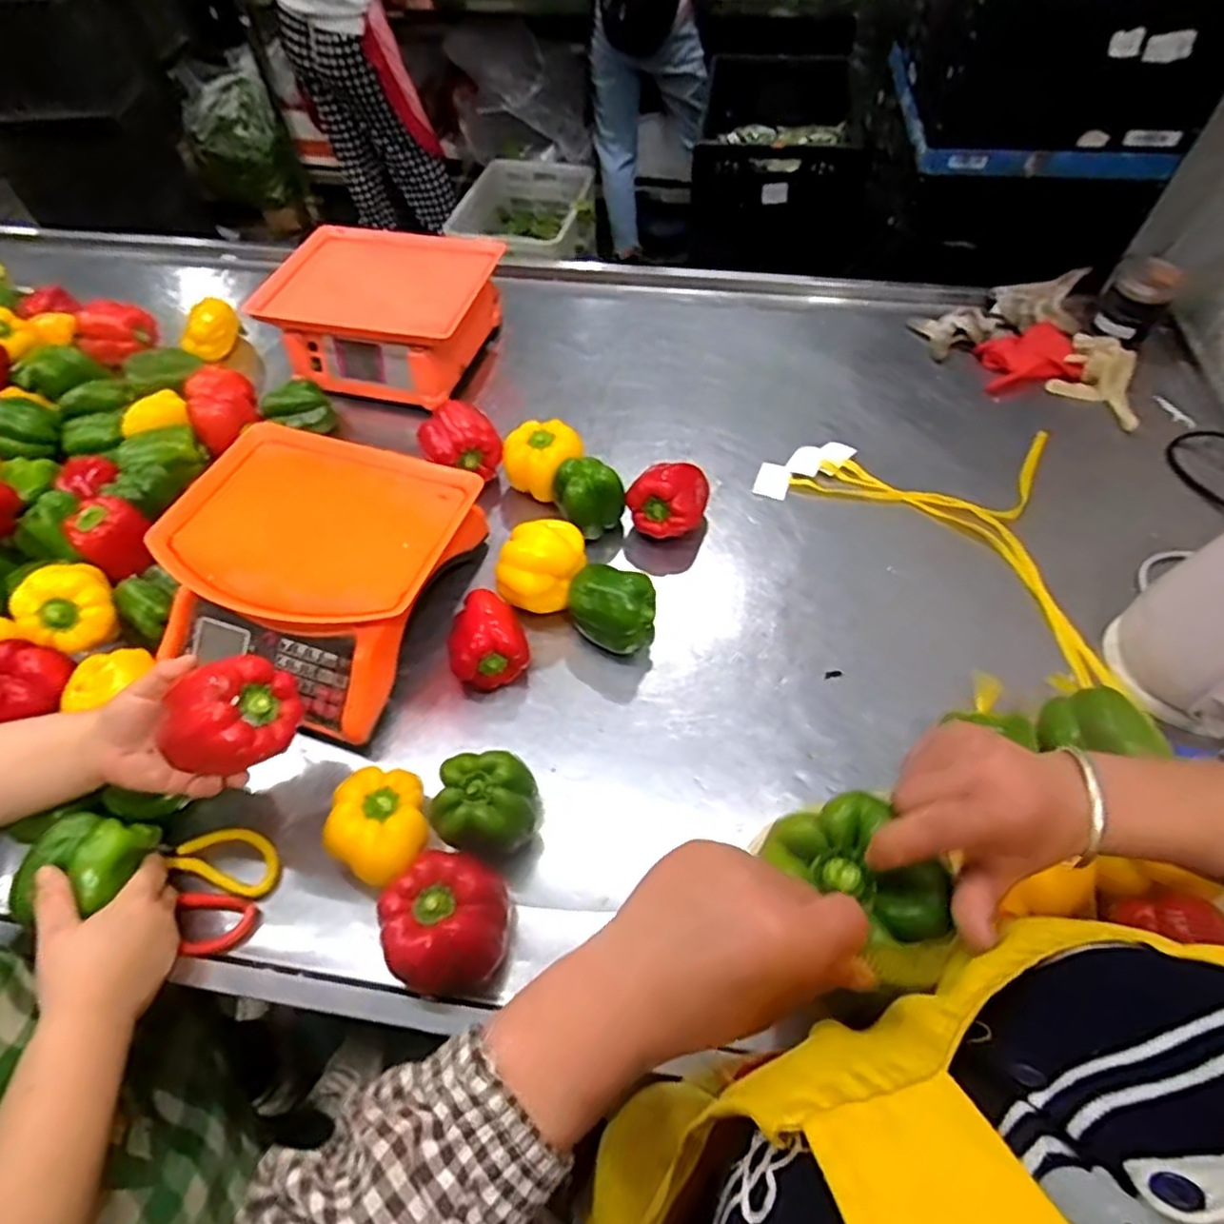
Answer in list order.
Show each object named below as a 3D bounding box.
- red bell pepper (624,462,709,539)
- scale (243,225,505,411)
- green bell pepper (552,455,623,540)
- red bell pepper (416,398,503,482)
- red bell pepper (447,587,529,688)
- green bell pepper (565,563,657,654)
[{"bbox_3d":[0.065,-0.129,0.787,0.092,0.080,0.077,9,57,8],"label":"red bell pepper"},{"bbox_3d":[-0.333,-0.436,0.971,0.305,0.124,0.253,7,57,7],"label":"scale"},{"bbox_3d":[-0.028,-0.138,0.788,0.076,0.072,0.065,-21,58,-11],"label":"green bell pepper"},{"bbox_3d":[-0.190,-0.211,0.826,0.093,0.073,0.073,-25,58,-15],"label":"red bell pepper"},{"bbox_3d":[-0.134,0.025,0.692,0.080,0.071,0.100,-15,57,-8],"label":"red bell pepper"},{"bbox_3d":[-0.001,-0.004,0.701,0.090,0.077,0.076,18,59,14],"label":"green bell pepper"}]

